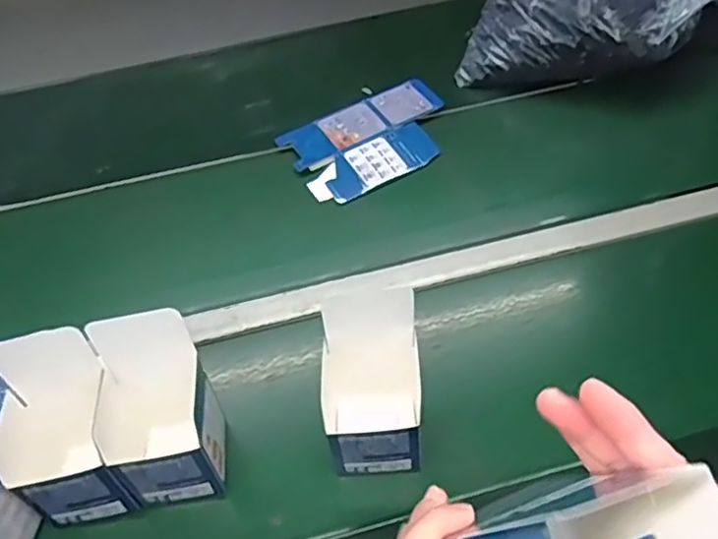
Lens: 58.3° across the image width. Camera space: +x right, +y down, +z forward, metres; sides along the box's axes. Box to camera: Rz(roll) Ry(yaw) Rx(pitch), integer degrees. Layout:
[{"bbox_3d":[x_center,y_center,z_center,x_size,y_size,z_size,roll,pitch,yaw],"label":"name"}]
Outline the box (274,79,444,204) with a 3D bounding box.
[{"bbox_3d":[0.020,-0.186,0.918,0.231,0.032,0.154,-29,56,-17],"label":"box"}]

